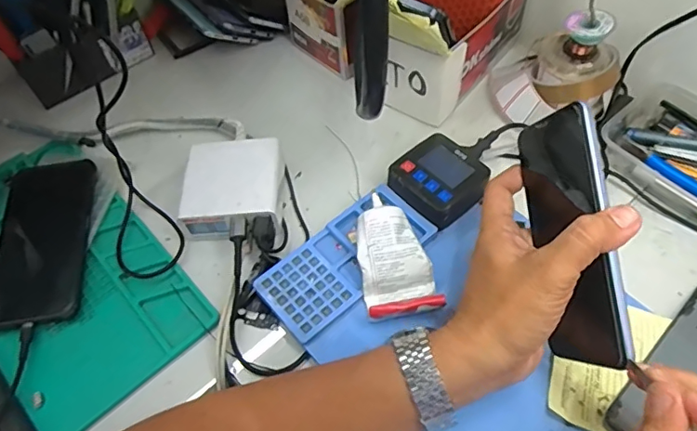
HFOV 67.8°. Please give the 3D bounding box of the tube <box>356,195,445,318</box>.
[{"bbox_3d":[0.036,0.030,0.423,0.058,0.038,0.103,-9,56,-3],"label":"tube"}]

